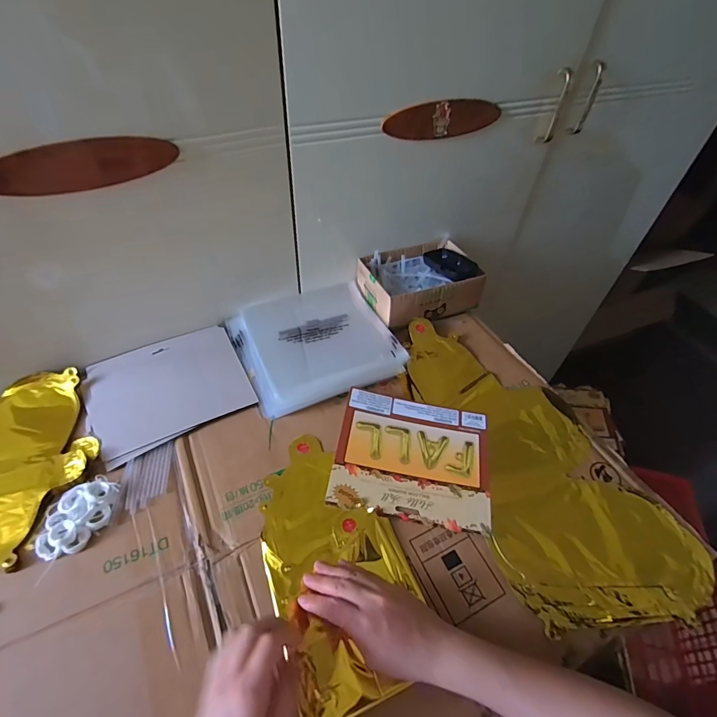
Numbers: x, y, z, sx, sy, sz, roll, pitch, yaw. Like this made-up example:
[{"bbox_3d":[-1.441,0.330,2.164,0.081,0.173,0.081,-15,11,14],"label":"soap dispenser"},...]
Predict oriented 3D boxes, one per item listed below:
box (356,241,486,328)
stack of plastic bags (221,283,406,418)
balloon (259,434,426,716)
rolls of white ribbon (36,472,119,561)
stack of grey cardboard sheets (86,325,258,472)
[{"bbox_3d":[0.102,-0.132,0.694,0.182,0.079,0.138,-18,52,-19],"label":"box"},{"bbox_3d":[-0.068,-0.027,0.631,0.227,0.020,0.211,-20,53,-20],"label":"stack of plastic bags"},{"bbox_3d":[-0.029,0.211,0.447,0.141,0.016,0.274,-15,52,-17],"label":"balloon"},{"bbox_3d":[-0.305,0.171,0.440,0.062,0.012,0.082,2,49,-3],"label":"rolls of white ribbon"},{"bbox_3d":[-0.268,0.037,0.573,0.200,0.011,0.178,-24,55,-23],"label":"stack of grey cardboard sheets"}]

